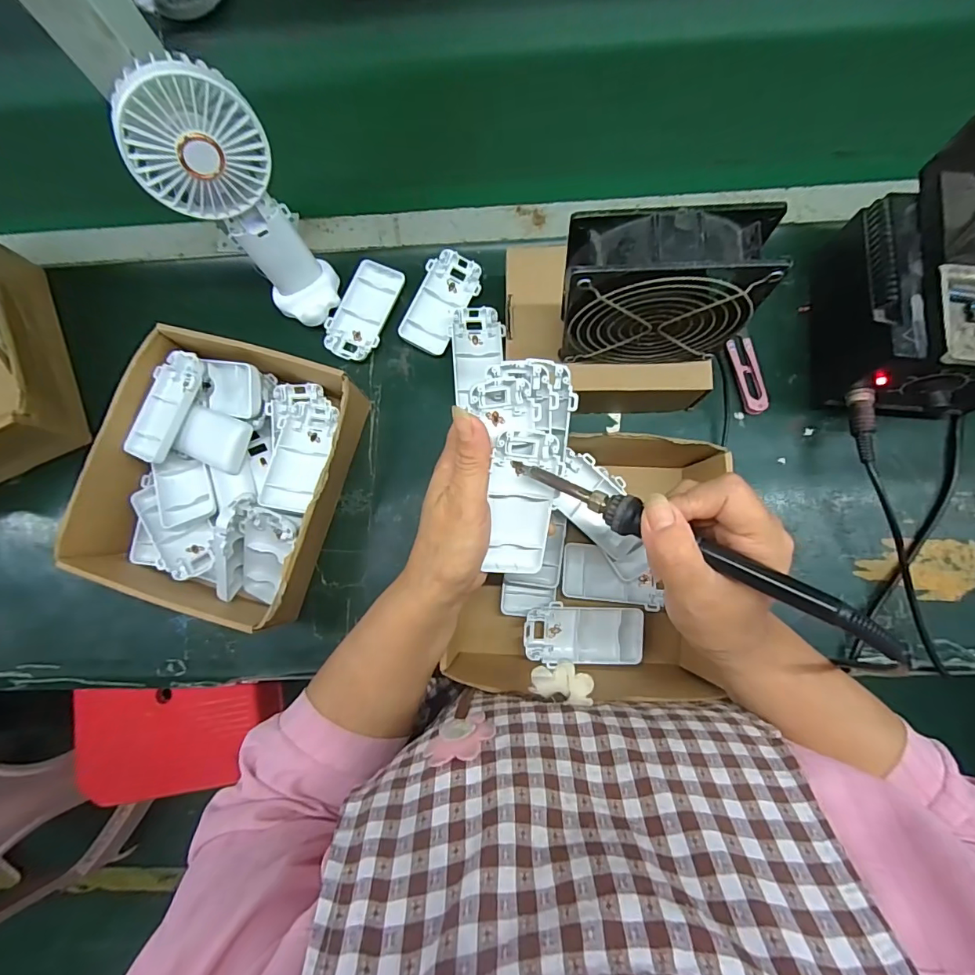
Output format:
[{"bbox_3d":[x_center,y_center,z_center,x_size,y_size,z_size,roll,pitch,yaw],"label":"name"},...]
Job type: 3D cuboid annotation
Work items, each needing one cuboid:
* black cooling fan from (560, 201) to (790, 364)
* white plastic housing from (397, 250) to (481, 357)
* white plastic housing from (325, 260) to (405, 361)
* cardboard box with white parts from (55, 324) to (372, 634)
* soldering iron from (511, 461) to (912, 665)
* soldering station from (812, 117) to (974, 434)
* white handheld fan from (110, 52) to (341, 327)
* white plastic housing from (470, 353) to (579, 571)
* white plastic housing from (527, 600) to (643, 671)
[{"bbox_3d":[0.110,-0.128,0.317,0.121,0.114,0.046,0,83,2],"label":"black cooling fan"},{"bbox_3d":[-0.042,-0.173,0.436,0.049,0.013,0.096,22,83,7],"label":"white plastic housing"},{"bbox_3d":[-0.115,-0.165,0.441,0.048,0.014,0.095,21,83,7],"label":"white plastic housing"},{"bbox_3d":[-0.219,-0.012,0.397,0.190,0.075,0.211,18,83,6],"label":"cardboard box with white parts"},{"bbox_3d":[0.102,0.029,0.257,0.212,0.019,0.019,27,83,26],"label":"soldering iron"},{"bbox_3d":[0.330,-0.147,0.342,0.093,0.160,0.183,5,81,4],"label":"soldering station"},{"bbox_3d":[-0.177,-0.206,0.363,0.078,0.186,0.083,44,86,9],"label":"white handheld fan"},{"bbox_3d":[0.022,-0.011,0.305,0.059,0.030,0.137,3,100,4],"label":"white plastic housing"},{"bbox_3d":[0.079,0.119,0.382,0.095,0.025,0.048,-2,81,3],"label":"white plastic housing"}]

